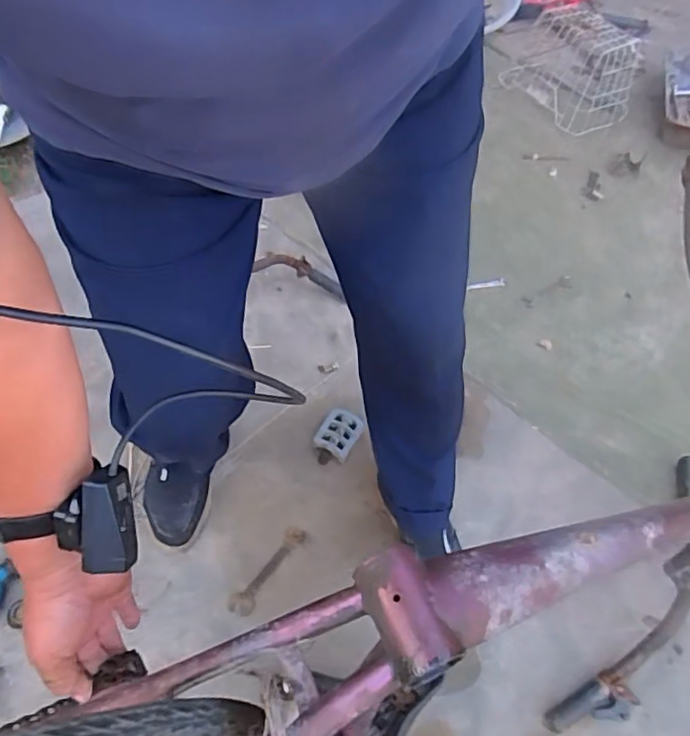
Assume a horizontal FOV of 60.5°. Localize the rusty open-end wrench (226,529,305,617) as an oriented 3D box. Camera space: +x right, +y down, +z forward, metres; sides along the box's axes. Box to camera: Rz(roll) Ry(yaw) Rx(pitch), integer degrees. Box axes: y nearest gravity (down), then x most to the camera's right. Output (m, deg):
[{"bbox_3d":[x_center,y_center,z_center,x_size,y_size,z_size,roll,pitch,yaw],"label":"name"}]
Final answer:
[{"bbox_3d":[-0.122,0.320,0.944,0.042,0.013,0.163,23,48,21],"label":"rusty open-end wrench"}]

